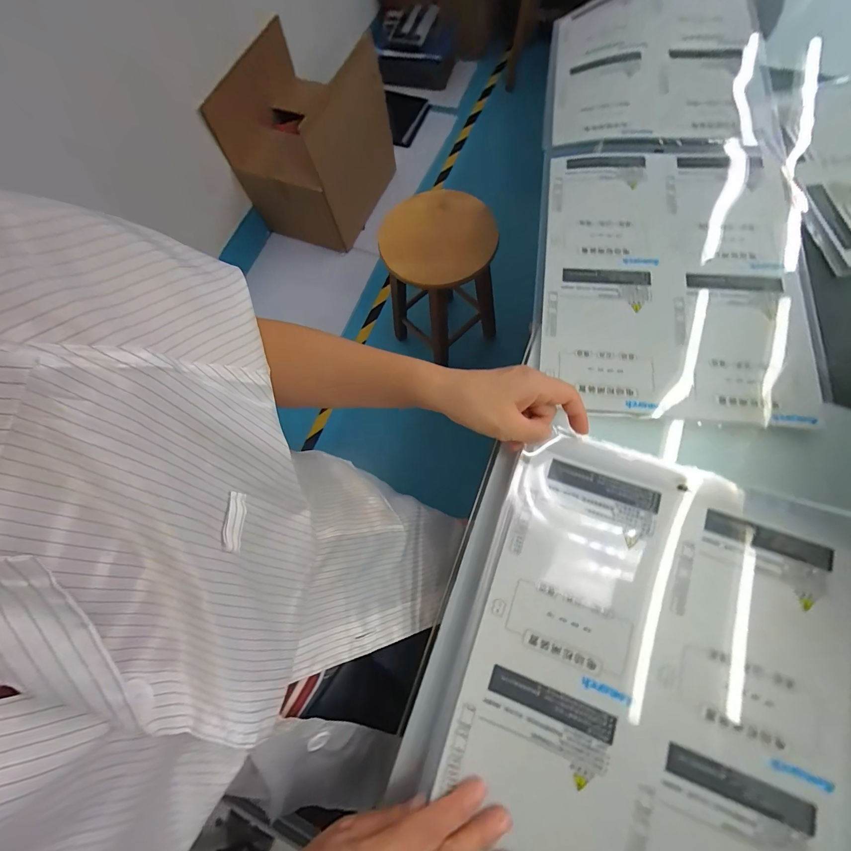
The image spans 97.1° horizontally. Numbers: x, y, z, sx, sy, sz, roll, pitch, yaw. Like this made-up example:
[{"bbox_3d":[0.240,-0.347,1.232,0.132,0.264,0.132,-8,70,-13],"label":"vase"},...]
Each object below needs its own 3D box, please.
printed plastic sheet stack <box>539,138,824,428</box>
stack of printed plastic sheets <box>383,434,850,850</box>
[{"bbox_3d":[0.279,-0.187,0.430,0.276,0.029,0.377,4,71,4],"label":"printed plastic sheet stack"},{"bbox_3d":[0.165,0.215,0.306,0.314,0.039,0.382,18,74,11],"label":"stack of printed plastic sheets"}]

